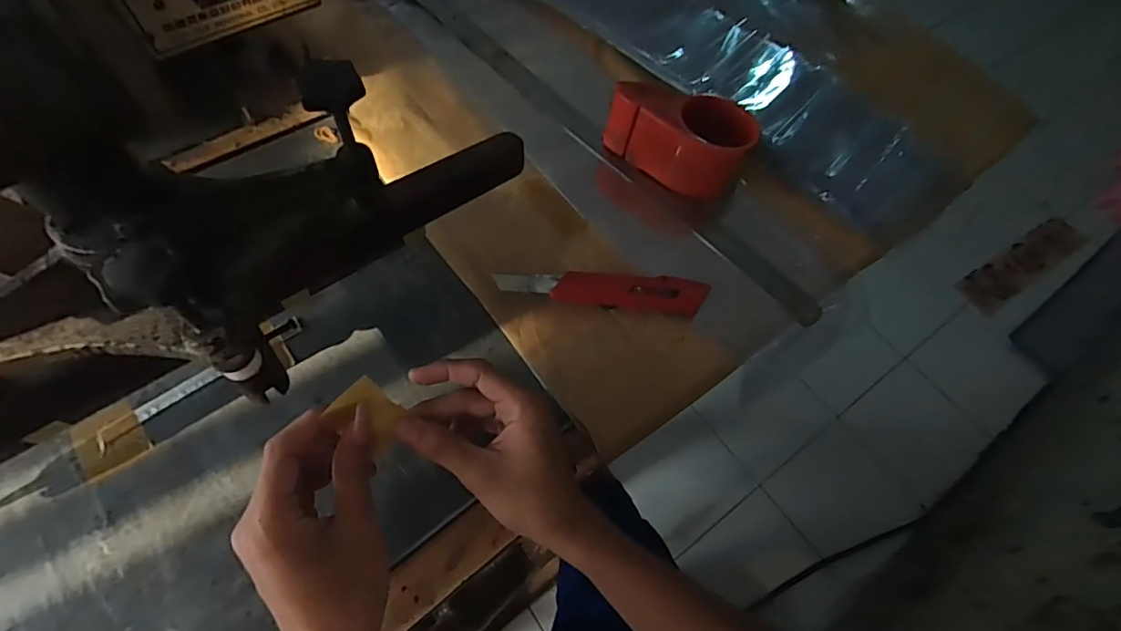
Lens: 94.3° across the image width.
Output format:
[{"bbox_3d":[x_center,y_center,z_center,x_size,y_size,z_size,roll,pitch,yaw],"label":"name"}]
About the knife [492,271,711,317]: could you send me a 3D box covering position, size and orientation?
[{"bbox_3d":[0.038,-0.022,0.436,0.175,0.022,0.032,3,63,-2],"label":"knife"}]

